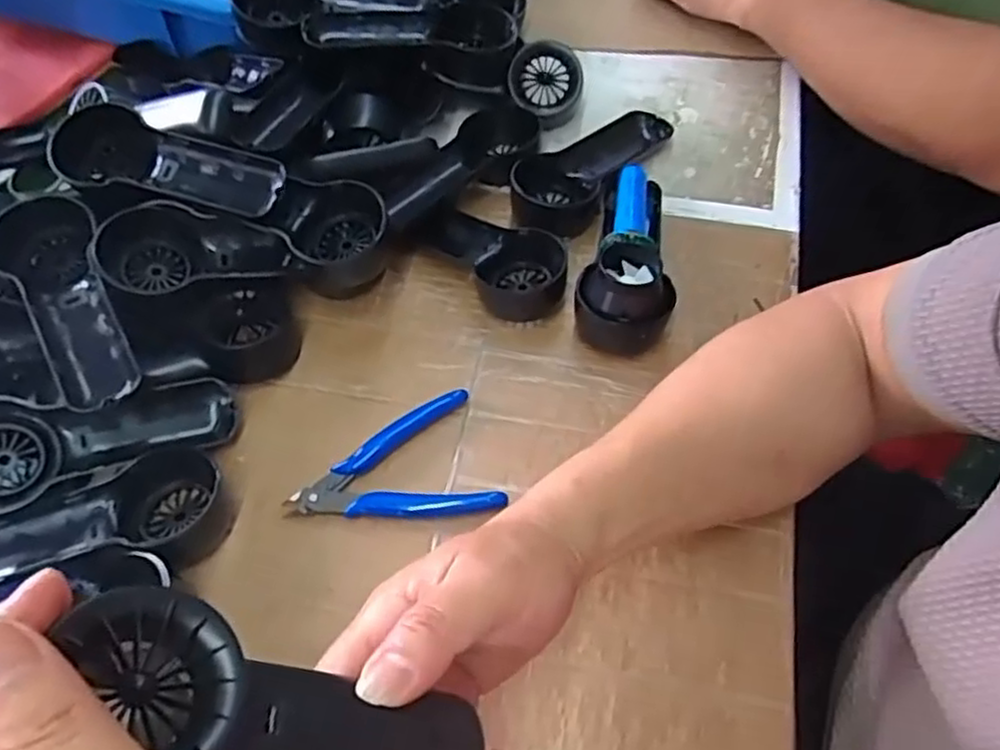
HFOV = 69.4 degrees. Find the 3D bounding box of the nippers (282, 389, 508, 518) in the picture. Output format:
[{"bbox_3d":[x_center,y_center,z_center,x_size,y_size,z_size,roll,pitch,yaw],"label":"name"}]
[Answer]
[{"bbox_3d":[-0.061,0.049,0.427,0.120,0.011,0.075,-4,59,0],"label":"nippers"}]

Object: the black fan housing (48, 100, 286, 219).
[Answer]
[{"bbox_3d":[-0.211,-0.124,0.455,0.158,0.044,0.057,18,62,12],"label":"black fan housing"}]

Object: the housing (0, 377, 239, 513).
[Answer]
[{"bbox_3d":[-0.233,0.038,0.406,0.153,0.039,0.065,-10,59,-4],"label":"housing"}]

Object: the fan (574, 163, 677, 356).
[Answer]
[{"bbox_3d":[0.089,-0.081,0.478,0.059,0.050,0.156,13,61,9],"label":"fan"}]

